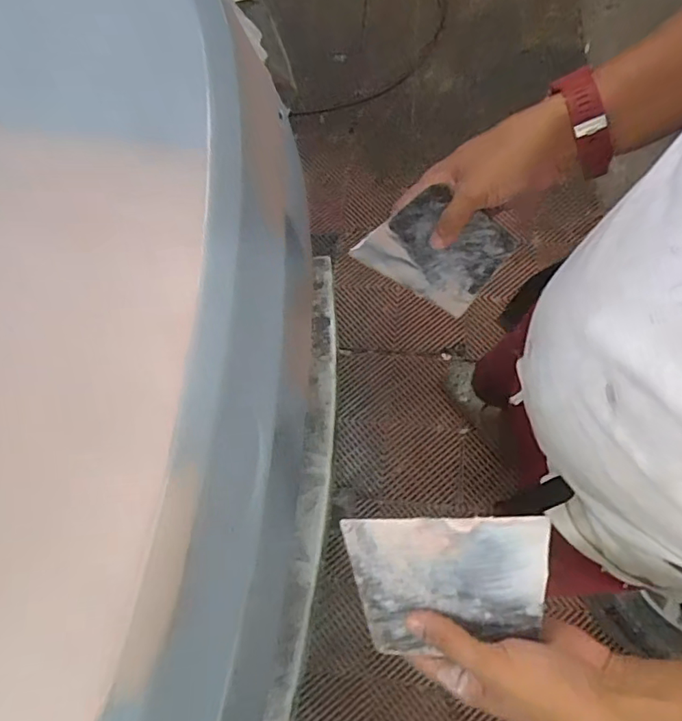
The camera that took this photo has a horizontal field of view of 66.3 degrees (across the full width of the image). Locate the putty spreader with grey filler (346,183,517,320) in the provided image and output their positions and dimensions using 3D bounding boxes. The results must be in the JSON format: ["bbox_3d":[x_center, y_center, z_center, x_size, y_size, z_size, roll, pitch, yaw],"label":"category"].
[{"bbox_3d":[0.091,-0.101,0.487,0.136,0.099,0.006,21,38,-29],"label":"putty spreader with grey filler"}]

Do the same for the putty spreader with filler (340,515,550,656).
[{"bbox_3d":[0.076,0.159,0.375,0.139,0.004,0.094,-7,90,16],"label":"putty spreader with filler"}]

